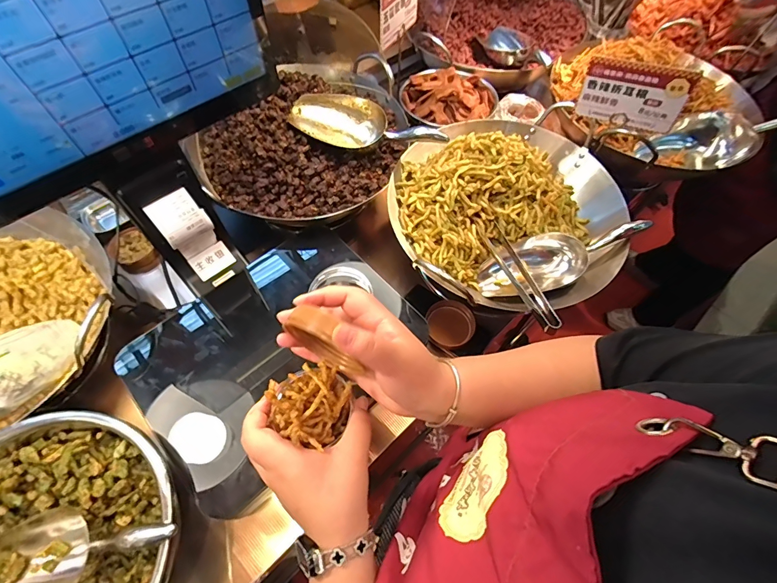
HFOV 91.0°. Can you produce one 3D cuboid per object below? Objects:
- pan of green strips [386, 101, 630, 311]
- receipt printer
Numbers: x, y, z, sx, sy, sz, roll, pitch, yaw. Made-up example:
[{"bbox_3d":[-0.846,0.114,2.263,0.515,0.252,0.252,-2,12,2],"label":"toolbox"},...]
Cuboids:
[{"bbox_3d":[0.189,-0.131,0.633,0.359,0.106,0.352,-9,61,-6],"label":"pan of green strips"},{"bbox_3d":[-0.276,-0.085,0.529,0.090,0.173,0.068,-40,68,-21],"label":"receipt printer"}]

